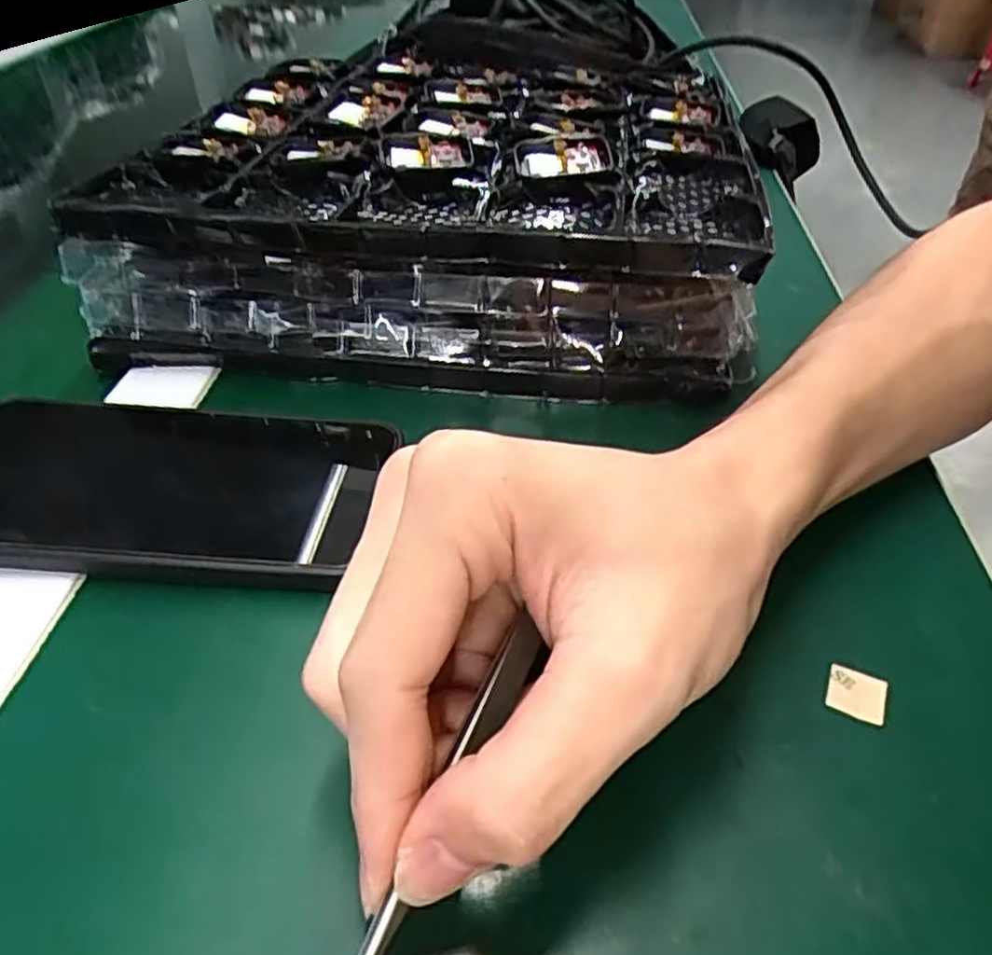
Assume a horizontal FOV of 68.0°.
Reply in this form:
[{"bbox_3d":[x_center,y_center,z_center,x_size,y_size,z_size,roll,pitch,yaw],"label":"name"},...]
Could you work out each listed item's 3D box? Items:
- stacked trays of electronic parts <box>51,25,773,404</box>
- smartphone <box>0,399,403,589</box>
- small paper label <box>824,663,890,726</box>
[{"bbox_3d":[-0.020,-0.157,0.394,0.284,0.077,0.284,5,42,7],"label":"stacked trays of electronic parts"},{"bbox_3d":[-0.121,0.004,0.263,0.152,0.016,0.078,3,43,0],"label":"smartphone"},{"bbox_3d":[0.104,0.061,0.210,0.016,0.004,0.016,17,45,19],"label":"small paper label"}]

